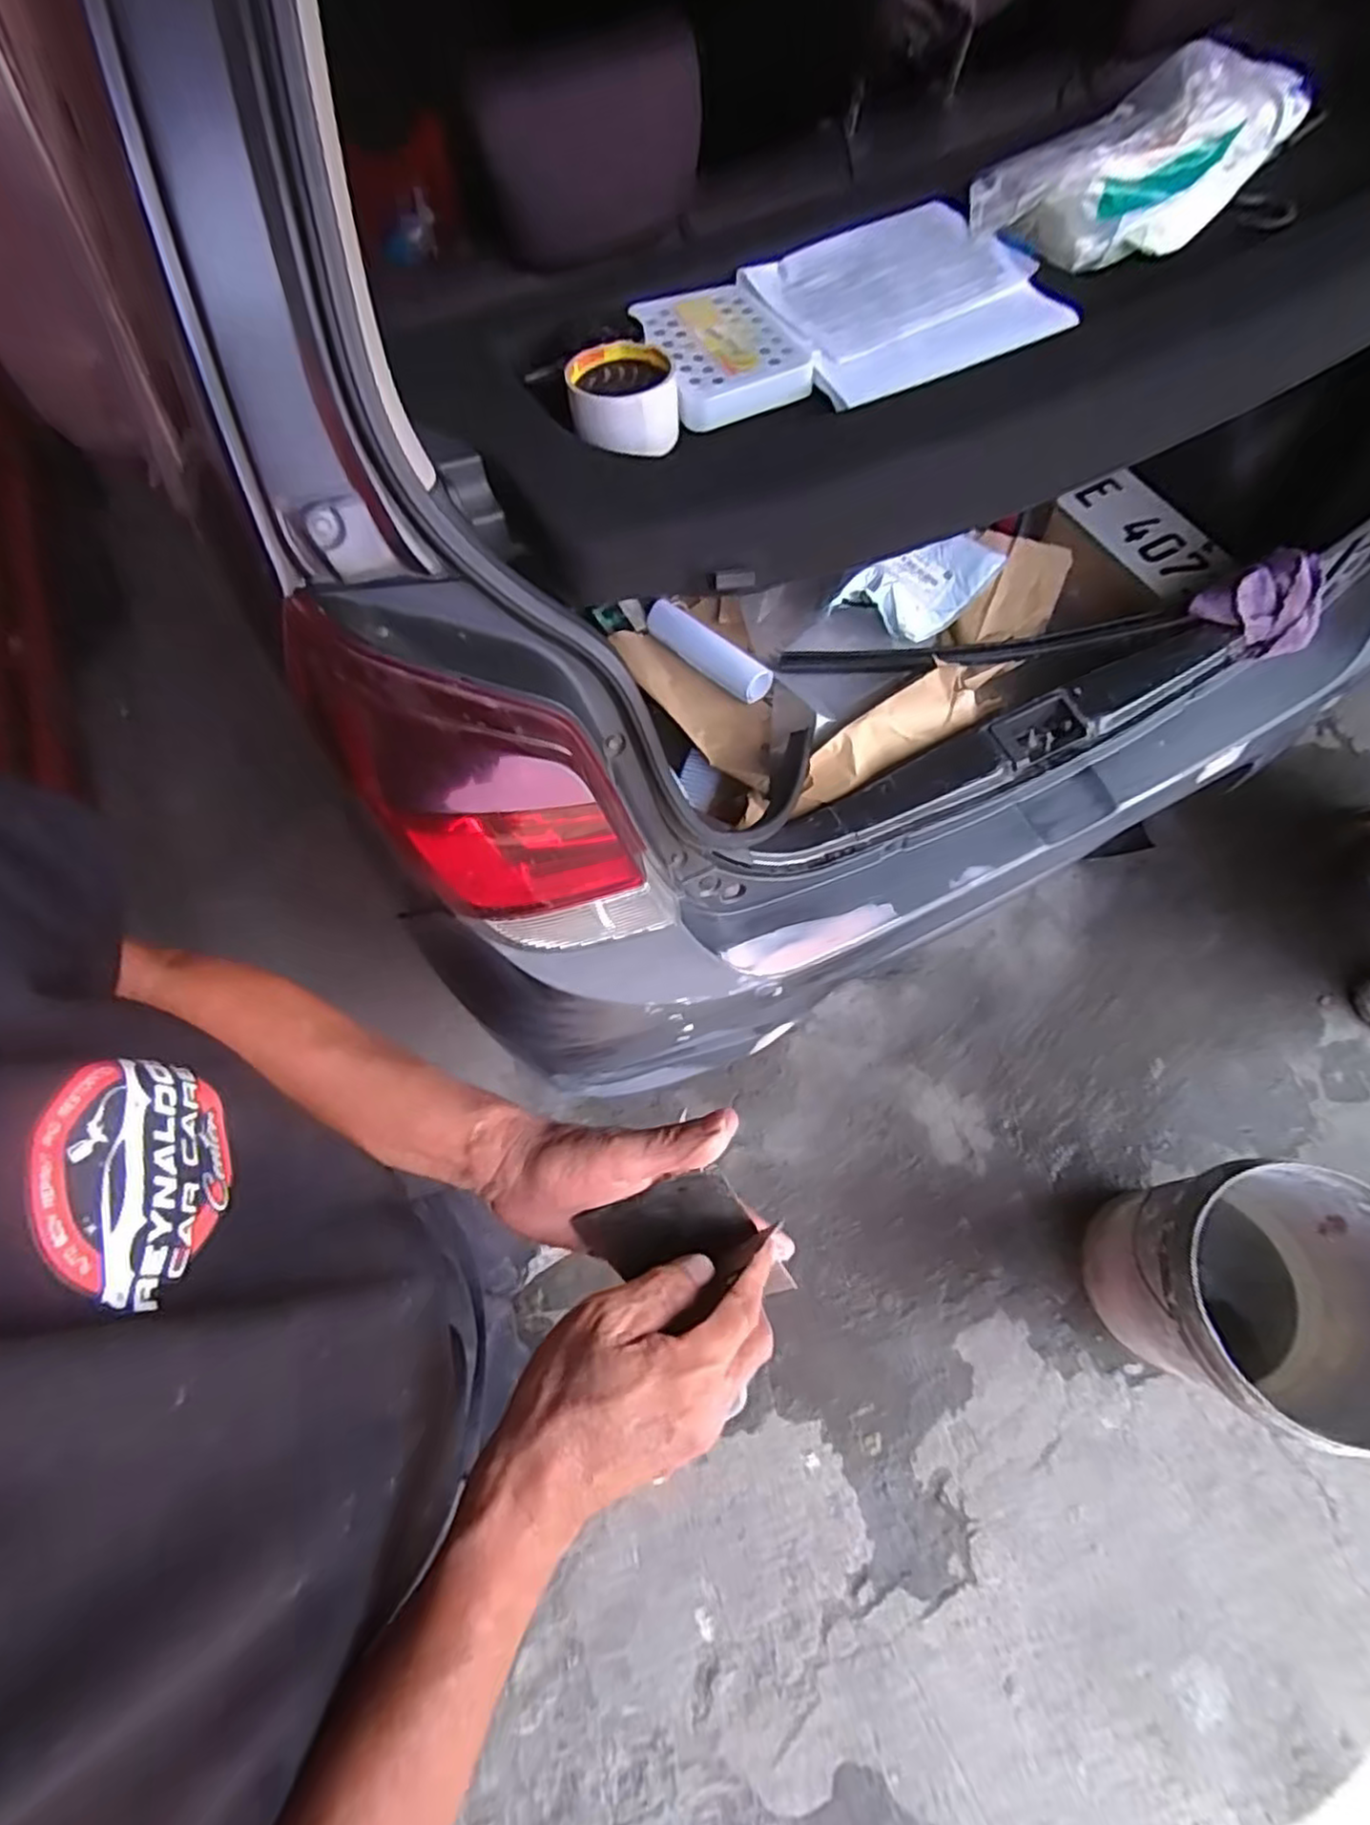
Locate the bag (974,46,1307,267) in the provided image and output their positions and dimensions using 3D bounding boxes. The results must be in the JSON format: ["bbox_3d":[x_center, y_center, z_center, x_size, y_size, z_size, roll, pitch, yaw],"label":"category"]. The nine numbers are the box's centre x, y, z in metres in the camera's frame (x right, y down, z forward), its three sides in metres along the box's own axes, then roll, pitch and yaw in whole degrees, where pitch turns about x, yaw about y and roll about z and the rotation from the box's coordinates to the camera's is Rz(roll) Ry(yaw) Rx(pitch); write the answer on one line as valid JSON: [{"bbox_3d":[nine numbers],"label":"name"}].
[{"bbox_3d":[0.412,-0.666,0.619,0.341,0.064,0.149,-34,67,-11],"label":"bag"}]

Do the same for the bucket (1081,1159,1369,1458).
[{"bbox_3d":[0.758,0.526,1.008,0.309,0.358,0.295,-2,65,4],"label":"bucket"}]

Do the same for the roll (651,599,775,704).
[{"bbox_3d":[0.029,-0.377,1.005,0.059,0.043,0.217,-43,69,-14],"label":"roll"}]

